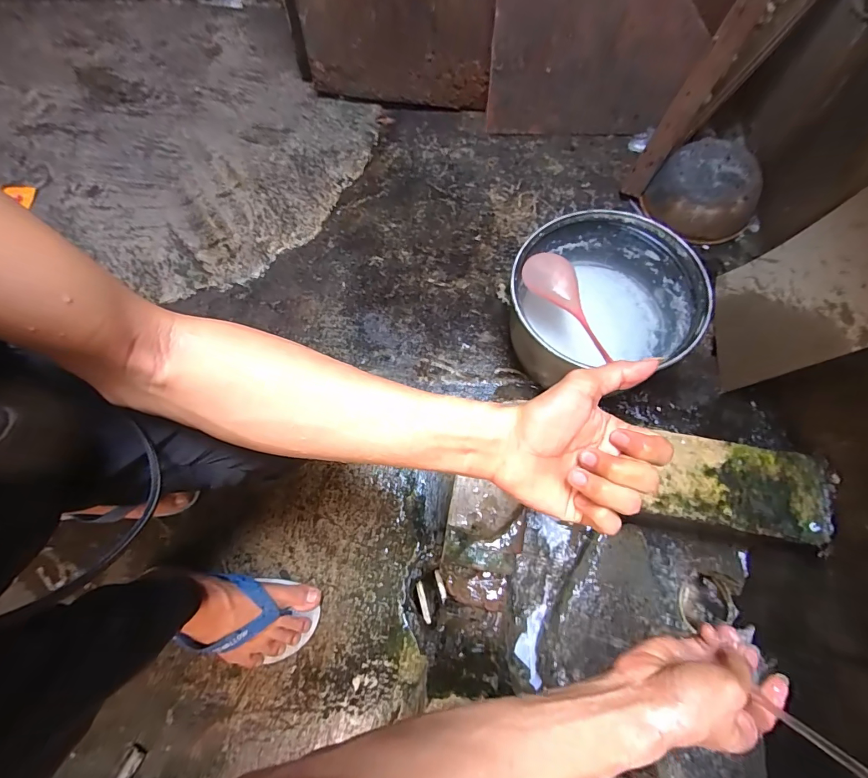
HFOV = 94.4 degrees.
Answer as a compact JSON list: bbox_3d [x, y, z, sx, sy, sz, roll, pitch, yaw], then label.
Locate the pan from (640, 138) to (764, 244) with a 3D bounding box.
[{"bbox_3d":[0.456,-0.333,0.670,0.159,0.081,0.149,-1,69,2],"label":"pan"}]

